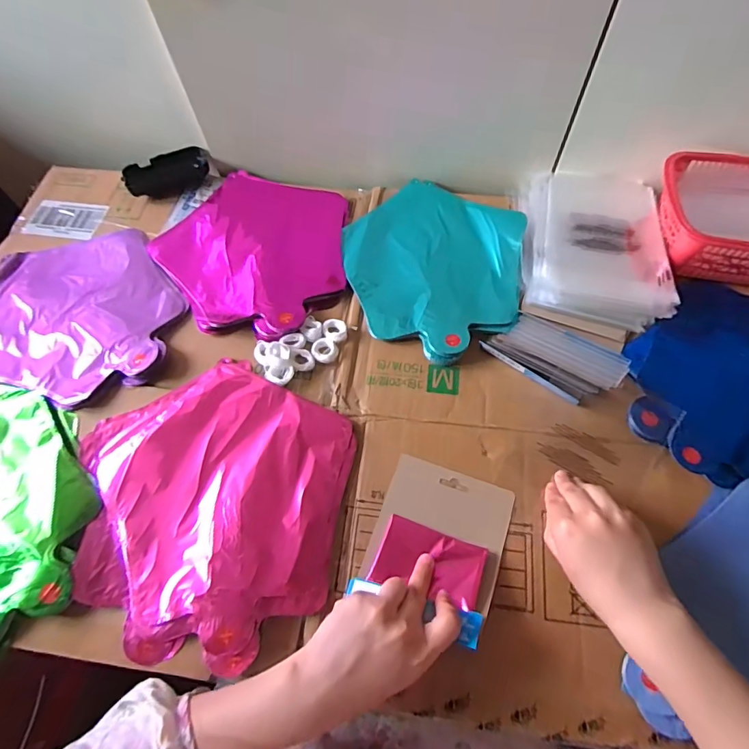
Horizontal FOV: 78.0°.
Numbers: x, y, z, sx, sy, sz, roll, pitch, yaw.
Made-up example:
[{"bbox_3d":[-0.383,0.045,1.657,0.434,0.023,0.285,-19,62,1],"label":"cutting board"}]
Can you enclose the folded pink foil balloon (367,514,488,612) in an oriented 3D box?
[{"bbox_3d":[0.048,0.164,0.405,0.091,0.010,0.057,15,57,16],"label":"folded pink foil balloon"}]

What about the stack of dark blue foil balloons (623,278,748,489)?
[{"bbox_3d":[0.385,0.002,0.469,0.241,0.018,0.226,7,63,6],"label":"stack of dark blue foil balloons"}]

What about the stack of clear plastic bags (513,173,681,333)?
[{"bbox_3d":[0.257,-0.162,0.545,0.161,0.028,0.218,6,63,5],"label":"stack of clear plastic bags"}]

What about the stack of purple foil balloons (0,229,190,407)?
[{"bbox_3d":[-0.335,-0.079,0.529,0.232,0.019,0.222,6,63,5],"label":"stack of purple foil balloons"}]

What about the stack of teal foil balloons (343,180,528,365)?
[{"bbox_3d":[0.070,-0.132,0.545,0.217,0.018,0.228,26,67,15],"label":"stack of teal foil balloons"}]

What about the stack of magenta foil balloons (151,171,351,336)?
[{"bbox_3d":[-0.150,-0.155,0.562,0.234,0.014,0.232,11,64,8],"label":"stack of magenta foil balloons"}]

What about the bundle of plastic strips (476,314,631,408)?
[{"bbox_3d":[0.188,-0.019,0.476,0.127,0.029,0.081,35,69,18],"label":"bundle of plastic strips"}]

